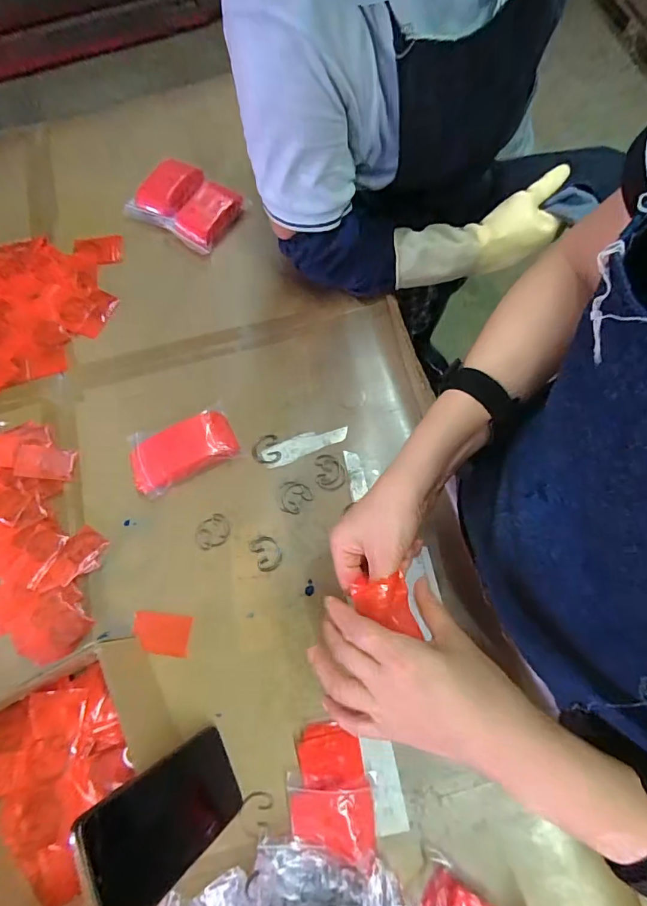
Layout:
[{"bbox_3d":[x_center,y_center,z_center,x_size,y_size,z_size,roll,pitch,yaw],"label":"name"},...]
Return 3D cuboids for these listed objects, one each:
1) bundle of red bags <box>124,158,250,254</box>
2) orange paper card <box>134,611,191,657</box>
[{"bbox_3d":[-0.211,-0.382,0.680,0.165,0.027,0.116,31,74,12],"label":"bundle of red bags"},{"bbox_3d":[-0.176,0.196,0.483,0.060,0.006,0.041,5,70,4],"label":"orange paper card"}]

